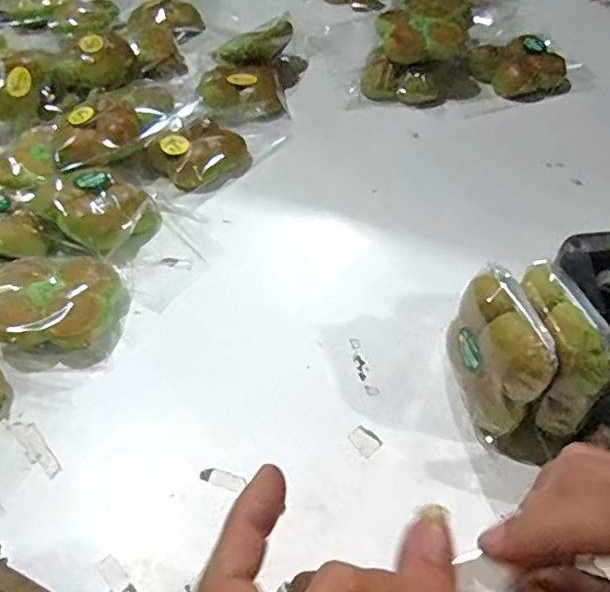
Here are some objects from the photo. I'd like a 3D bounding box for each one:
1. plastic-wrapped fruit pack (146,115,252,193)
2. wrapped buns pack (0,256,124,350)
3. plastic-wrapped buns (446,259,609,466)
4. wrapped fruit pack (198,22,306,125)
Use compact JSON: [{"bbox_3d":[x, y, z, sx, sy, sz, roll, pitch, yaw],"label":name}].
[{"bbox_3d":[-0.123,-0.173,0.735,0.113,0.045,0.088,-33,54,-23],"label":"plastic-wrapped fruit pack"},{"bbox_3d":[-0.240,0.004,0.579,0.110,0.045,0.103,0,48,5],"label":"wrapped buns pack"},{"bbox_3d":[0.170,0.052,0.470,0.088,0.113,0.114,-8,48,-2],"label":"plastic-wrapped buns"},{"bbox_3d":[-0.078,-0.299,0.826,0.129,0.054,0.201,2,49,6],"label":"wrapped fruit pack"}]

